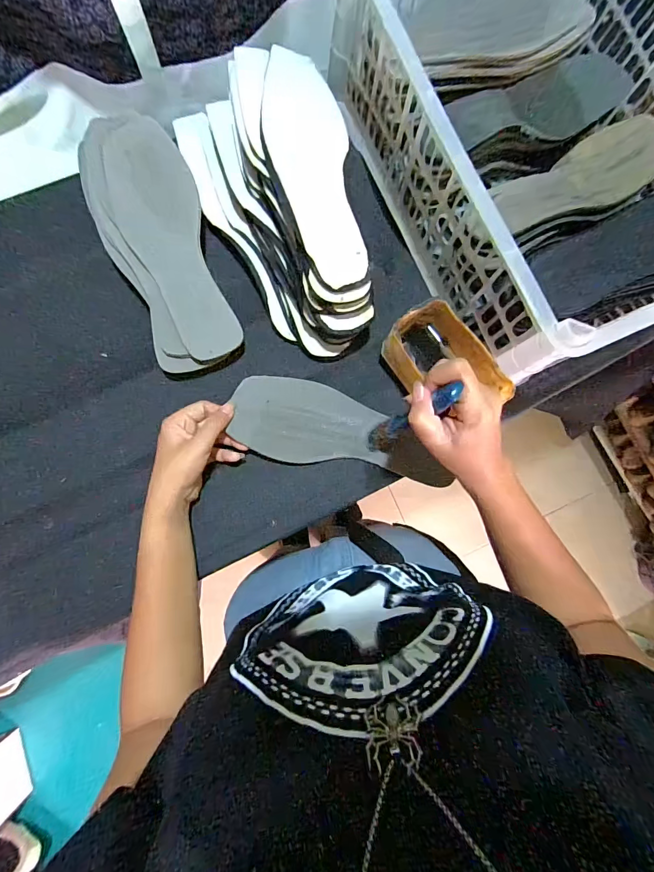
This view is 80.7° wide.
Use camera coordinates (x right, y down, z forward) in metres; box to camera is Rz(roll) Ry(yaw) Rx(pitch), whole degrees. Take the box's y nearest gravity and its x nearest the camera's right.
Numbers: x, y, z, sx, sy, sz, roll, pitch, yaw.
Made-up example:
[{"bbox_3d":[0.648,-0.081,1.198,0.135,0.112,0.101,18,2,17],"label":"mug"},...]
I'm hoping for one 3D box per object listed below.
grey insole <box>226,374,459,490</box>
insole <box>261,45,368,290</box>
[{"bbox_3d":[0.019,-0.001,0.408,0.234,0.007,0.083,17,81,-6],"label":"grey insole"},{"bbox_3d":[-0.017,-0.278,0.386,0.082,0.010,0.279,-4,79,-14],"label":"insole"}]

